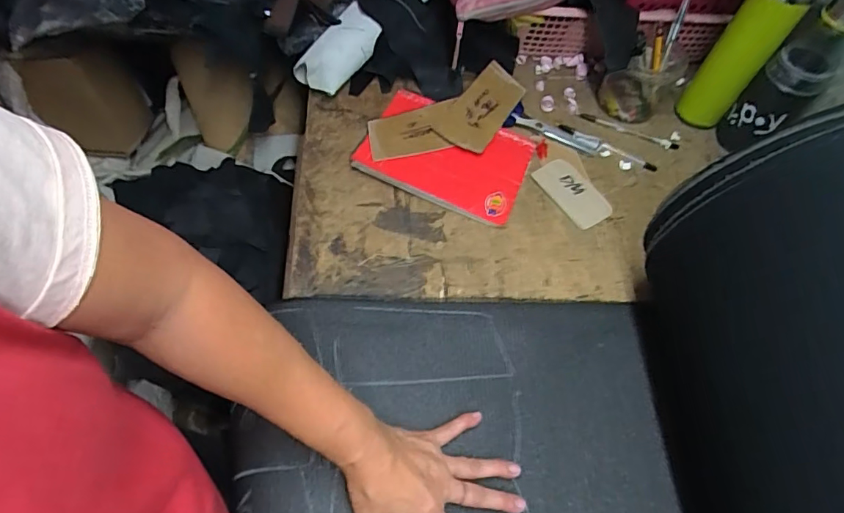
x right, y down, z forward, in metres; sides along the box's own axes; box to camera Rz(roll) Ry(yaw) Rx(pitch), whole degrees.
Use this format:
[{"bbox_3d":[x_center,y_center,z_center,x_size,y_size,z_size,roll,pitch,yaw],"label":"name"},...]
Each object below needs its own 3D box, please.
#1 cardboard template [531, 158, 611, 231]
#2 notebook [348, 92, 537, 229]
[{"bbox_3d":[0.188,-0.080,0.617,0.058,0.004,0.098,-31,69,-21],"label":"cardboard template"},{"bbox_3d":[0.032,-0.128,0.621,0.196,0.024,0.142,21,60,8],"label":"notebook"}]

